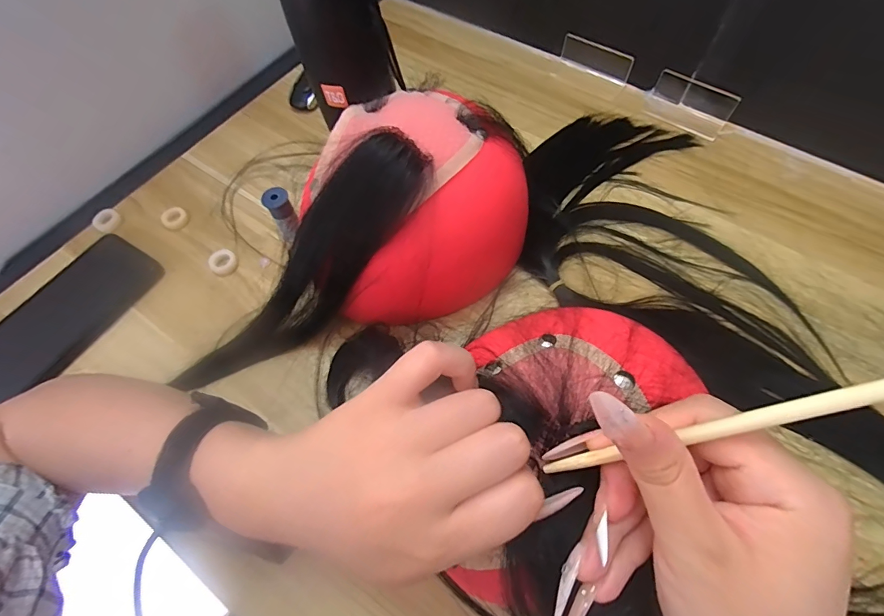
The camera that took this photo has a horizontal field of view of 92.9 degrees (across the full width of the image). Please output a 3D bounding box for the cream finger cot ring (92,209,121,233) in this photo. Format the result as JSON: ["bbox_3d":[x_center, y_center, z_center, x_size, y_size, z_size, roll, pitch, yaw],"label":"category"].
[{"bbox_3d":[-0.320,-0.085,0.399,0.021,0.009,0.024,33,69,17],"label":"cream finger cot ring"}]

